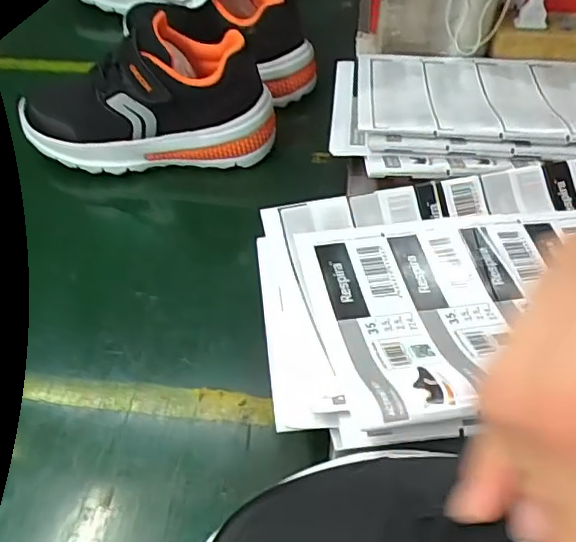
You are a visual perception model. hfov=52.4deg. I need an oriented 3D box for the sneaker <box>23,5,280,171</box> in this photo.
[{"bbox_3d":[-0.105,-0.146,0.458,0.177,0.100,0.095,-1,49,0],"label":"sneaker"}]

